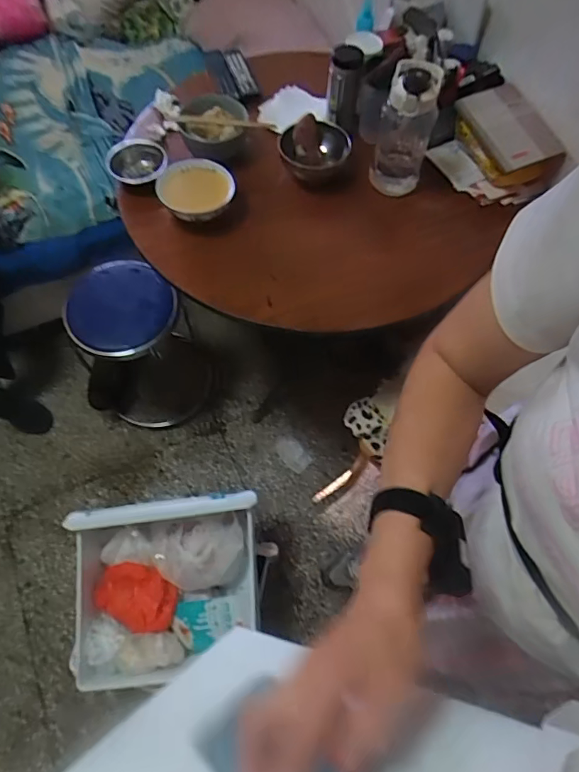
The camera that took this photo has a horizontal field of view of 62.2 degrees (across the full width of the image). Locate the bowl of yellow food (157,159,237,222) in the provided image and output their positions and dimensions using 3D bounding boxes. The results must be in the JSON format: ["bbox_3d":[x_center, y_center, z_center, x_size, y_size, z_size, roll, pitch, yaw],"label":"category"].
[{"bbox_3d":[-0.186,-0.388,0.965,0.149,0.058,0.137,0,64,0],"label":"bowl of yellow food"}]

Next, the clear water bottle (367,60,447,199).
[{"bbox_3d":[0.226,-0.497,0.944,0.100,0.220,0.119,14,64,6],"label":"clear water bottle"}]

